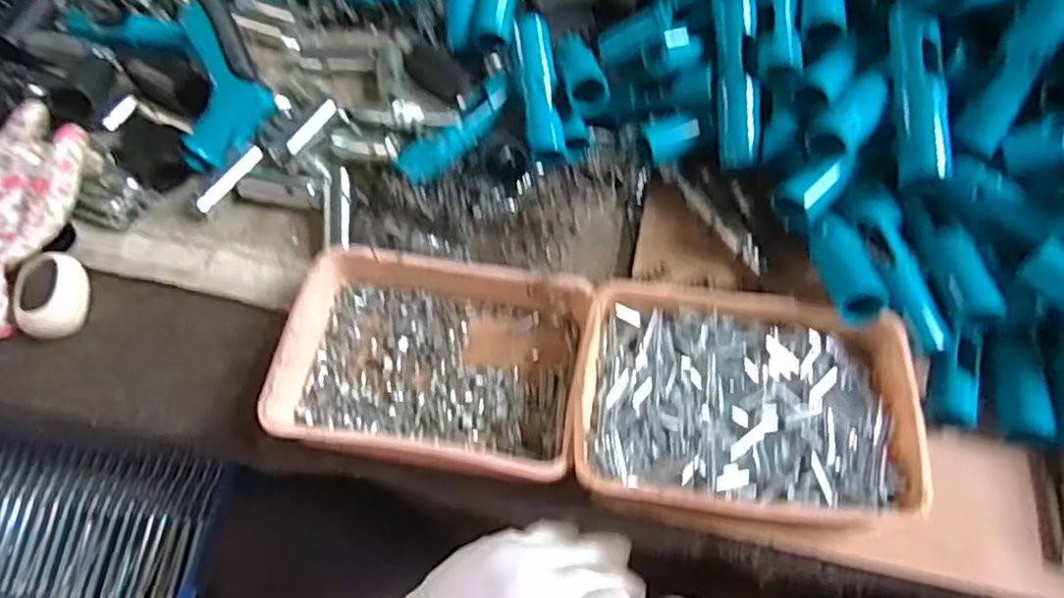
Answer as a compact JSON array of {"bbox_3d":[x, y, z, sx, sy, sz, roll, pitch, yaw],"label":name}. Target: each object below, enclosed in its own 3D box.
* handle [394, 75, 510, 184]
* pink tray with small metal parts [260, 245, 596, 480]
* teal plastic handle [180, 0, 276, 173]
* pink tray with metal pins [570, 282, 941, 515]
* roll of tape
[{"bbox_3d":[-0.055,-0.130,0.544,0.027,0.033,0.110,39,68,21],"label":"handle"},{"bbox_3d":[-0.063,0.037,0.466,0.194,0.042,0.145,8,60,6],"label":"pink tray with small metal parts"},{"bbox_3d":[-0.254,-0.176,0.573,0.073,0.027,0.135,-7,92,-3],"label":"teal plastic handle"},{"bbox_3d":[0.133,0.066,0.442,0.201,0.046,0.147,7,60,5],"label":"pink tray with metal pins"},{"bbox_3d":[-0.349,-0.002,0.505,0.037,0.033,0.064,-10,60,-5],"label":"roll of tape"}]

